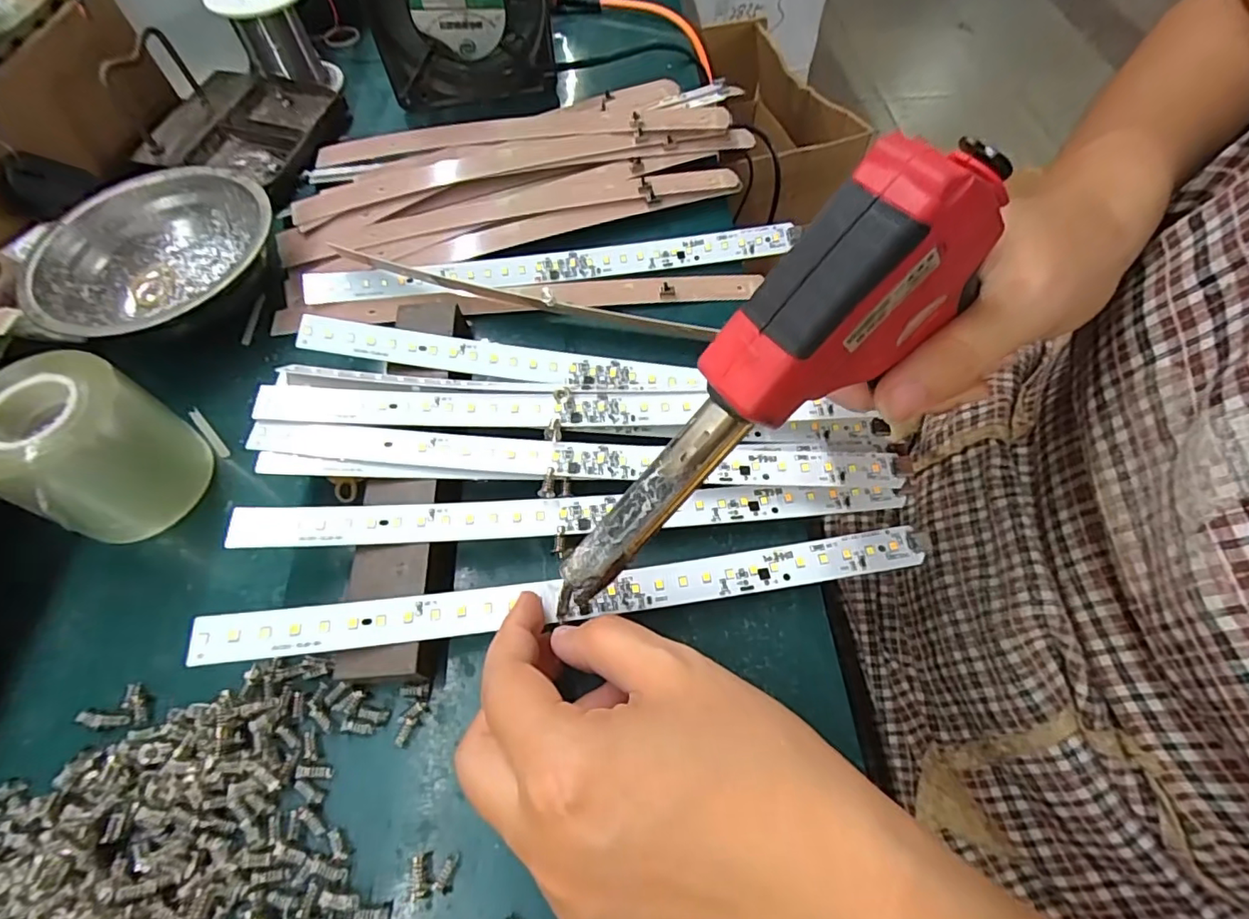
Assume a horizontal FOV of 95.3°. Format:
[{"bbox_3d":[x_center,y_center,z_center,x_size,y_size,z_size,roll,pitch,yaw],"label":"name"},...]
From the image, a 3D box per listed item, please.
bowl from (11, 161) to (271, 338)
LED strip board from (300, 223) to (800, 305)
[{"bbox_3d":[-0.261,-0.112,0.324,0.126,0.034,0.123,0,61,1],"label":"bowl"},{"bbox_3d":[-0.044,-0.113,0.333,0.285,0.013,0.023,-6,61,-1],"label":"LED strip board"}]

